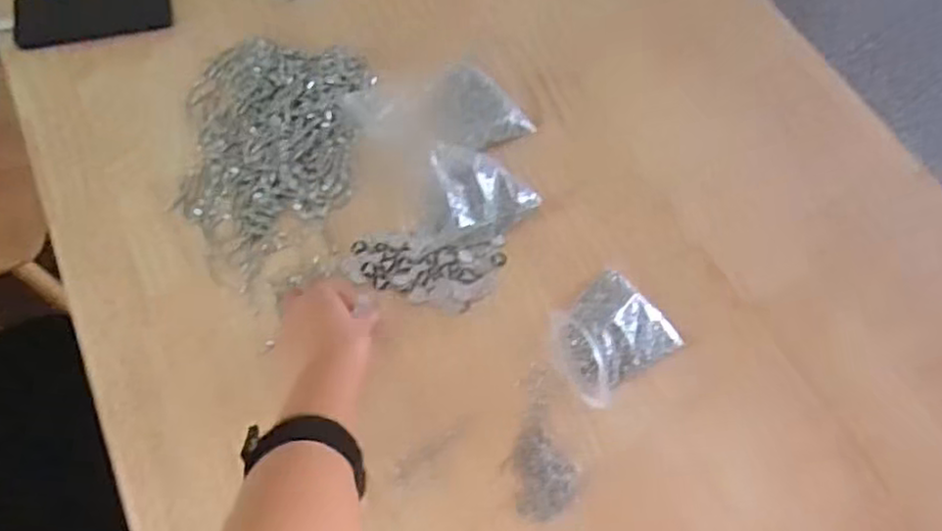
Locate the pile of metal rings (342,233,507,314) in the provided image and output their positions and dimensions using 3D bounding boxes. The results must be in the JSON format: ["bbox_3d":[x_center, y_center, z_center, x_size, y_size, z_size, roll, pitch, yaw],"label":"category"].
[{"bbox_3d":[-0.038,0.005,0.608,0.135,0.013,0.069,-1,62,-5],"label":"pile of metal rings"}]

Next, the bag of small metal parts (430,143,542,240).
[{"bbox_3d":[0.010,-0.065,0.614,0.105,0.087,0.063,-32,68,-19],"label":"bag of small metal parts"}]

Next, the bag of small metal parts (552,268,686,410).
[{"bbox_3d":[0.114,0.055,0.579,0.103,0.033,0.084,-34,69,-20],"label":"bag of small metal parts"}]

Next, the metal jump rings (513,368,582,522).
[{"bbox_3d":[0.057,0.138,0.549,0.048,0.008,0.112,-1,62,-5],"label":"metal jump rings"}]

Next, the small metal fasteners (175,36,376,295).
[{"bbox_3d":[-0.188,-0.106,0.652,0.157,0.026,0.258,6,61,-1],"label":"small metal fasteners"}]

